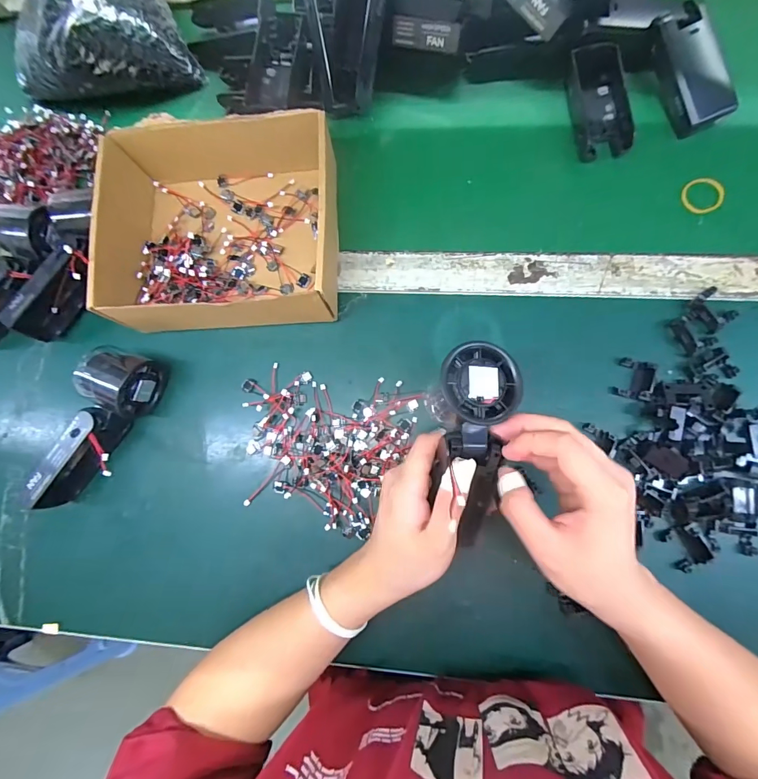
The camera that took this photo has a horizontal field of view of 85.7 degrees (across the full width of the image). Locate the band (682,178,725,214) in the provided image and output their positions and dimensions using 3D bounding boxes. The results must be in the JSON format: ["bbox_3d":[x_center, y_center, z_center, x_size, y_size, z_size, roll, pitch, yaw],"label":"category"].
[{"bbox_3d":[0.314,-0.188,0.396,0.036,0.005,0.036,-1,83,5],"label":"band"}]

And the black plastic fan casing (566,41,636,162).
[{"bbox_3d":[0.219,-0.285,0.408,0.048,0.030,0.109,-6,83,5],"label":"black plastic fan casing"}]

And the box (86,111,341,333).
[{"bbox_3d":[-0.149,-0.154,0.396,0.212,0.077,0.180,-1,83,5],"label":"box"}]

